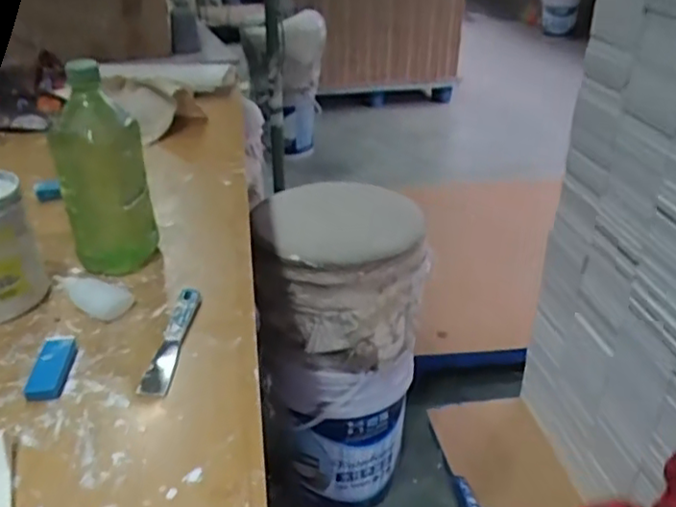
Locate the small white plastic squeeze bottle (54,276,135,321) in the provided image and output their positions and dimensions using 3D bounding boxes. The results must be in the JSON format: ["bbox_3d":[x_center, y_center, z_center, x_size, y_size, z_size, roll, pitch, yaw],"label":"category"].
[{"bbox_3d":[-0.250,0.041,0.653,0.096,0.020,0.039,10,32,18],"label":"small white plastic squeeze bottle"}]

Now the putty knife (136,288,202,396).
[{"bbox_3d":[-0.150,0.076,0.596,0.024,0.016,0.131,1,30,3],"label":"putty knife"}]

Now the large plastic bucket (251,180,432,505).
[{"bbox_3d":[0.003,0.172,1.280,0.284,0.583,0.269,0,30,0],"label":"large plastic bucket"}]

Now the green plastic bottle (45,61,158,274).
[{"bbox_3d":[-0.241,-0.081,0.673,0.071,0.204,0.071,6,31,11],"label":"green plastic bottle"}]

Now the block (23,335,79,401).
[{"bbox_3d":[-0.244,0.098,0.565,0.031,0.014,0.073,-4,31,-6],"label":"block"}]

